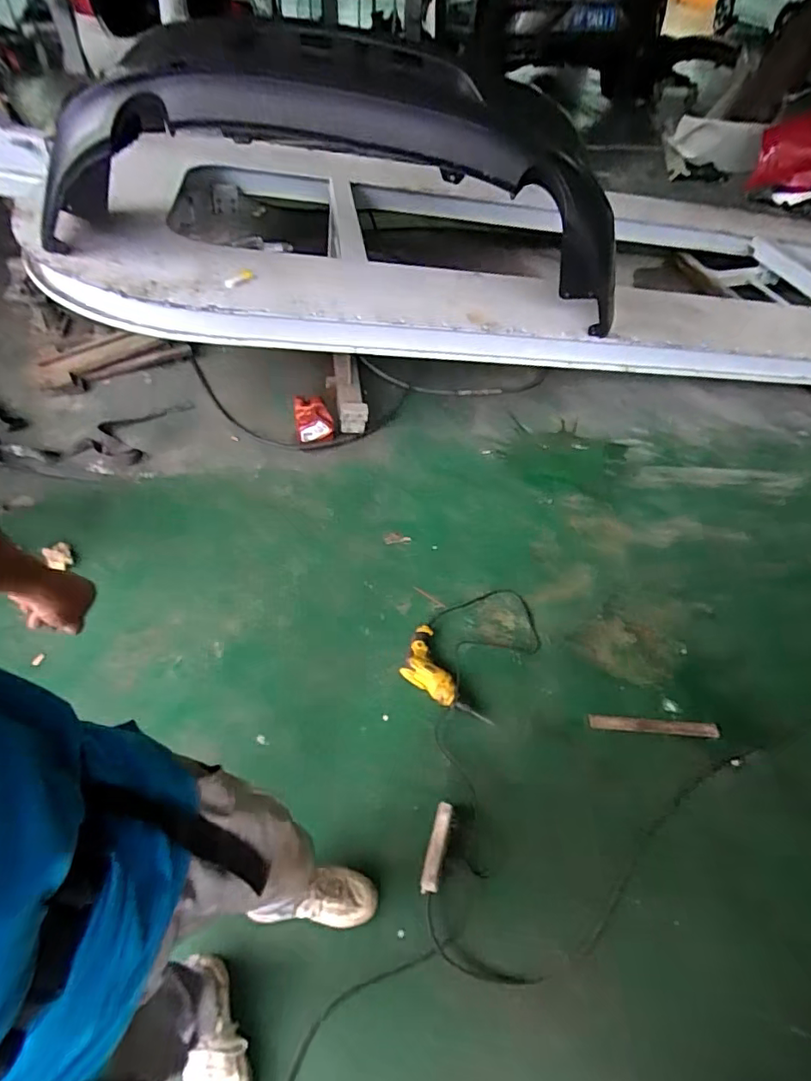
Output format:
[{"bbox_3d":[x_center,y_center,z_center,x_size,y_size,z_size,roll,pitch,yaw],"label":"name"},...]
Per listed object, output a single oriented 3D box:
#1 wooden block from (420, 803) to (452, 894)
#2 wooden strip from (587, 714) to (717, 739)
[{"bbox_3d":[0.068,0.670,1.190,0.036,0.035,0.174,12,50,7],"label":"wooden block"},{"bbox_3d":[0.664,0.491,1.444,0.352,0.020,0.043,3,47,-2],"label":"wooden strip"}]

